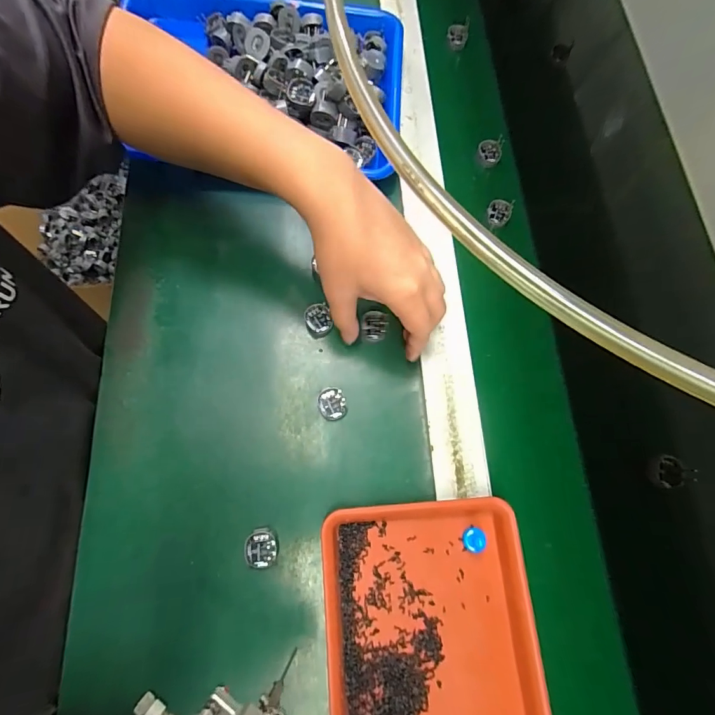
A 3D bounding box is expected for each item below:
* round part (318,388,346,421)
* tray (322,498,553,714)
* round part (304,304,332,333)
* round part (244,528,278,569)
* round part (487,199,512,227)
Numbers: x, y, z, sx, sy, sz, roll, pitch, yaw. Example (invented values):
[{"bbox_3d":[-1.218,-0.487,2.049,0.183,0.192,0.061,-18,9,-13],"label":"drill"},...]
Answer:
[{"bbox_3d":[-0.023,0.042,0.362,0.025,0.007,0.029,-8,73,-3],"label":"round part"},{"bbox_3d":[0.059,0.234,0.299,0.158,0.023,0.232,-4,73,-2],"label":"tray"},{"bbox_3d":[-0.039,-0.037,0.386,0.023,0.008,0.028,-18,74,-6],"label":"round part"},{"bbox_3d":[-0.078,0.156,0.327,0.024,0.013,0.030,3,73,0],"label":"round part"},{"bbox_3d":[0.154,-0.158,0.437,0.025,0.014,0.023,33,76,9],"label":"round part"}]

